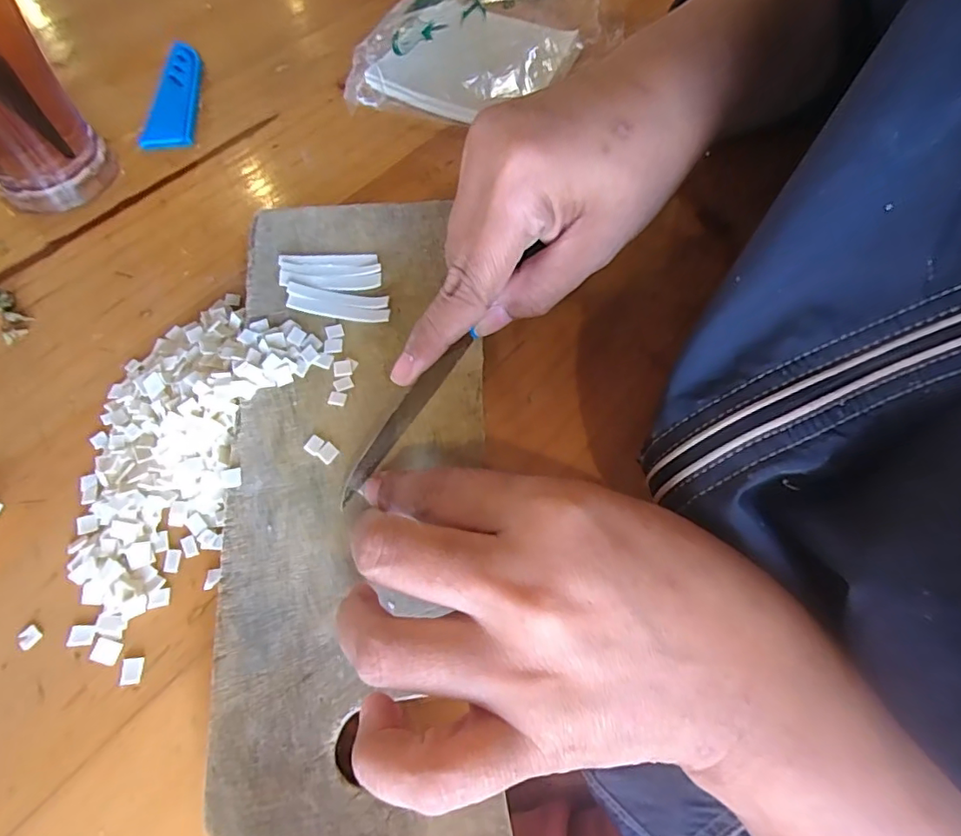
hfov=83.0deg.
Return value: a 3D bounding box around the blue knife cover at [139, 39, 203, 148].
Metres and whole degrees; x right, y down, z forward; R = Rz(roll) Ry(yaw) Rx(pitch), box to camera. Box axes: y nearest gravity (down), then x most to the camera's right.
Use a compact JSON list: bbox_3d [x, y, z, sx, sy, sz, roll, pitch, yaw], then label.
[{"bbox_3d":[-0.182,-0.189,0.318,0.032,0.007,0.088,-8,63,-5],"label":"blue knife cover"}]

